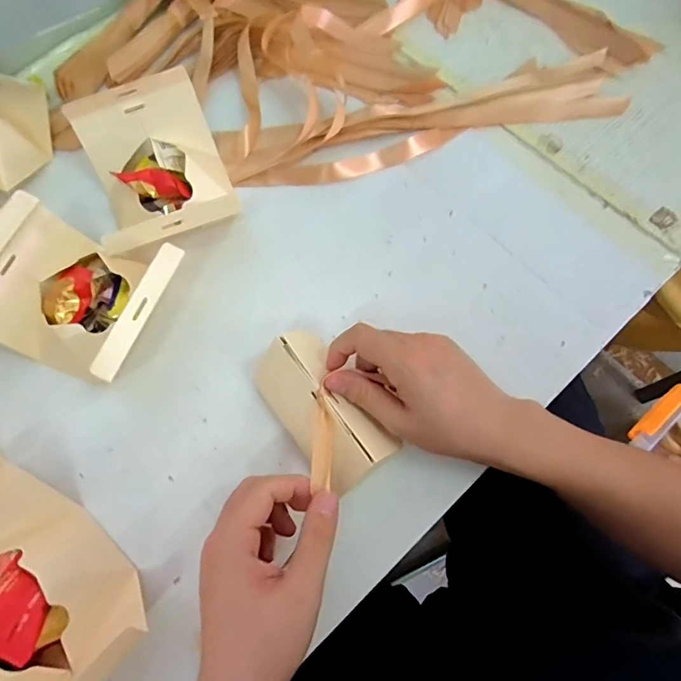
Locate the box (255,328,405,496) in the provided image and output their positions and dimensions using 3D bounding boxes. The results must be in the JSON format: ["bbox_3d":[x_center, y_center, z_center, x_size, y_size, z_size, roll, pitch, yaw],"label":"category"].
[{"bbox_3d":[-0.016,0.052,0.382,0.066,0.058,0.129,-38,65,-12],"label":"box"}]

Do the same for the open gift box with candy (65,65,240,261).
[{"bbox_3d":[-0.180,-0.168,0.470,0.127,0.063,0.176,-23,71,-7],"label":"open gift box with candy"}]

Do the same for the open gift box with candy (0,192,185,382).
[{"bbox_3d":[-0.237,-0.040,0.428,0.167,0.072,0.122,20,71,9],"label":"open gift box with candy"}]

